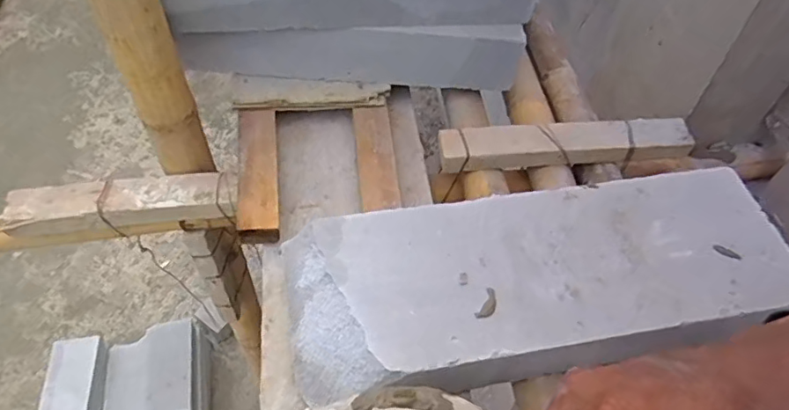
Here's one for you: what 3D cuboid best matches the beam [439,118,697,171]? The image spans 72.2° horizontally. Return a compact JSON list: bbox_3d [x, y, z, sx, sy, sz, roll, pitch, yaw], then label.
[{"bbox_3d":[0.257,-0.090,0.815,0.378,0.048,0.062,-5,55,-3],"label":"beam"}]

